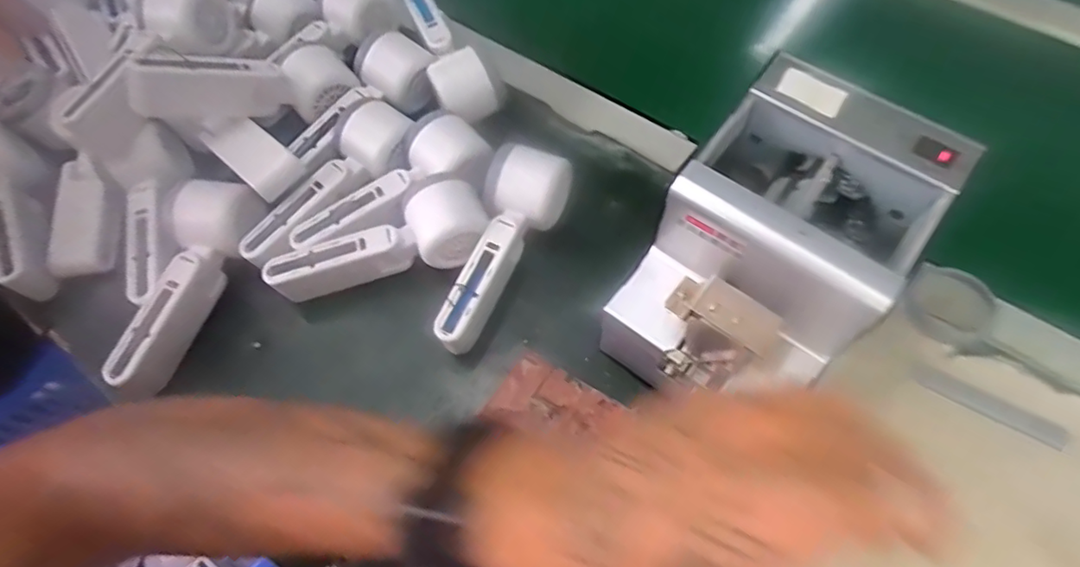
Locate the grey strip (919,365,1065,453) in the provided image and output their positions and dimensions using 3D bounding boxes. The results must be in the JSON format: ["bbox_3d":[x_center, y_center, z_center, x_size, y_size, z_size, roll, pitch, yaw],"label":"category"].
[{"bbox_3d":[0.304,0.083,0.388,0.092,0.004,0.017,27,77,14],"label":"grey strip"}]

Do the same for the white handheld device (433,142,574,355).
[{"bbox_3d":[-0.029,-0.024,0.435,0.056,0.061,0.164,18,67,11],"label":"white handheld device"}]

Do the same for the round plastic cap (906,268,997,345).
[{"bbox_3d":[0.294,0.015,0.412,0.056,0.012,0.056,-1,64,2],"label":"round plastic cap"}]

